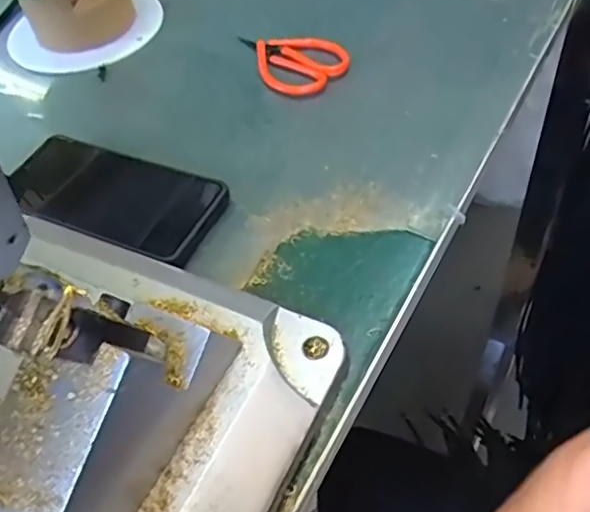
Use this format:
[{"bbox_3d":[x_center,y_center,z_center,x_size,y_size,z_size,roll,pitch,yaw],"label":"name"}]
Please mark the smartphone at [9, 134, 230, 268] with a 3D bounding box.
[{"bbox_3d":[-0.129,-0.044,0.436,0.161,0.011,0.080,18,55,19],"label":"smartphone"}]

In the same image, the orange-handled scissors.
[{"bbox_3d":[-0.005,-0.174,0.535,0.069,0.008,0.104,-30,54,-18],"label":"orange-handled scissors"}]

